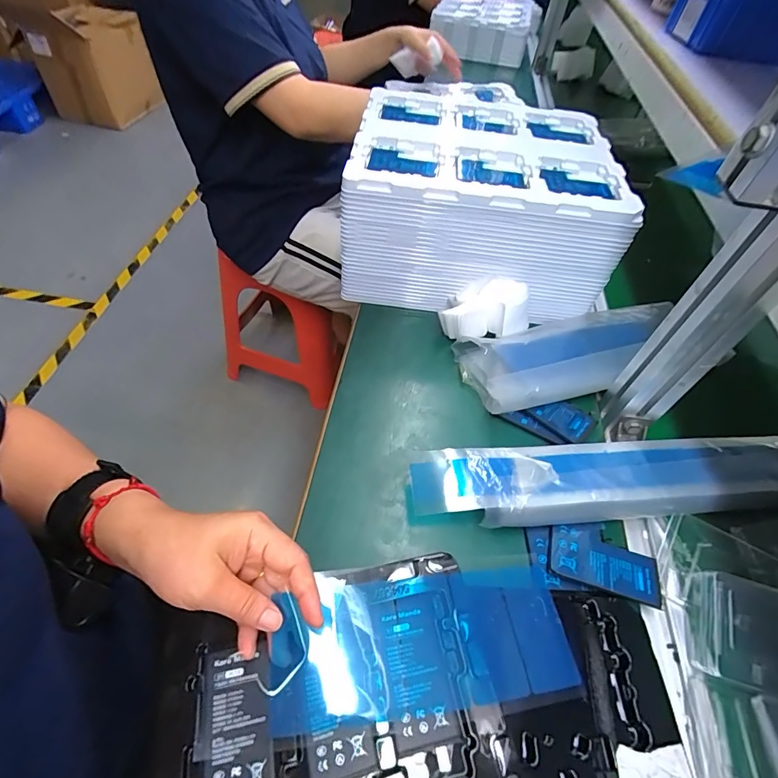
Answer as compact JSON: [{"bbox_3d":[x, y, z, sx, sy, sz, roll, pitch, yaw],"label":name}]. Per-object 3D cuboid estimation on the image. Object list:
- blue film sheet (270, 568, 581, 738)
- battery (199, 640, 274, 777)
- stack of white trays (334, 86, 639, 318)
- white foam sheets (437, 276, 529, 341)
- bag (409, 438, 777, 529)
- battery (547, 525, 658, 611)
[{"bbox_3d":[0.028,0.177,0.304,0.211,0.023,0.092,-1,51,-9],"label":"blue film sheet"},{"bbox_3d":[-0.096,0.218,0.267,0.042,0.006,0.092,-5,54,-11],"label":"battery"},{"bbox_3d":[0.113,-0.253,0.567,0.314,0.155,0.268,8,52,-1],"label":"stack of white trays"},{"bbox_3d":[0.117,-0.092,0.496,0.105,0.059,0.072,17,53,6],"label":"white foam sheets"},{"bbox_3d":[0.222,0.080,0.390,0.401,0.033,0.070,0,53,-7],"label":"bag"},{"bbox_3d":[0.182,0.149,0.356,0.086,0.009,0.046,20,53,8],"label":"battery"}]

